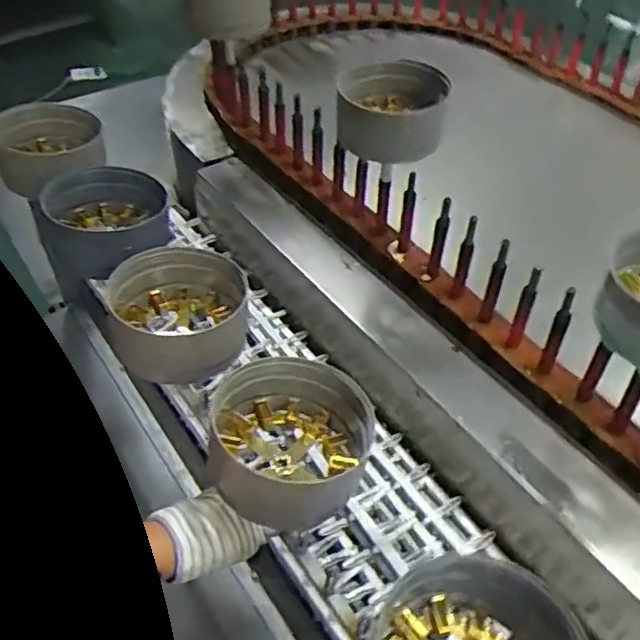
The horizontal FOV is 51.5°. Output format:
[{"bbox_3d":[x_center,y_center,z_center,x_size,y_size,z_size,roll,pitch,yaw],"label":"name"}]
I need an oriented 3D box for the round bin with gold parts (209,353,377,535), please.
[{"bbox_3d":[-0.028,0.106,0.577,0.123,0.068,0.135,0,43,0],"label":"round bin with gold parts"}]

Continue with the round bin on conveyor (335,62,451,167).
[{"bbox_3d":[0.092,-0.257,0.830,0.129,0.079,0.118,7,43,7],"label":"round bin on conveyor"}]

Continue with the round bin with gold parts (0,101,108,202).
[{"bbox_3d":[-0.337,-0.217,0.829,0.130,0.073,0.118,-16,45,-16],"label":"round bin with gold parts"}]

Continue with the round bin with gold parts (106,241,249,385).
[{"bbox_3d":[-0.143,-0.006,0.671,0.126,0.072,0.136,-8,43,-8],"label":"round bin with gold parts"}]

